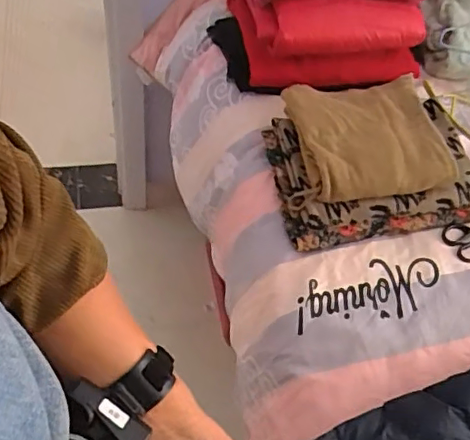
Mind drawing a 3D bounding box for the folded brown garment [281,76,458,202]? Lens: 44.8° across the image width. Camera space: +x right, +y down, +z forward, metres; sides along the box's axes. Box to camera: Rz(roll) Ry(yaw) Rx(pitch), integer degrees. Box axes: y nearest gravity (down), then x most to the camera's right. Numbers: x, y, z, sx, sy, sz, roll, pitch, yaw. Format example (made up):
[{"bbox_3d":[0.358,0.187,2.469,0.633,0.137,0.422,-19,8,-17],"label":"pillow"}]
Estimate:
[{"bbox_3d":[0.191,-0.127,0.821,0.200,0.042,0.206,-5,56,-11],"label":"folded brown garment"}]

